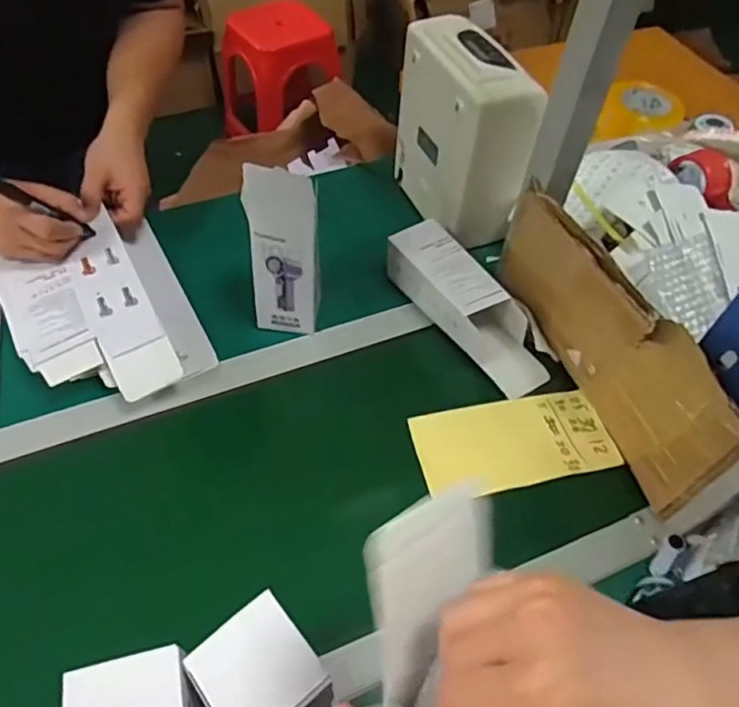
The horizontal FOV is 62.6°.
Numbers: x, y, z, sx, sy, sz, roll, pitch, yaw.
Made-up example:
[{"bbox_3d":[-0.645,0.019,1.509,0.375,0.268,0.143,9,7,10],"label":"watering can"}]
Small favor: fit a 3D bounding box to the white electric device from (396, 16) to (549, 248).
[{"bbox_3d":[0.119,-0.297,0.811,0.092,0.224,0.184,-17,57,-15],"label":"white electric device"}]

